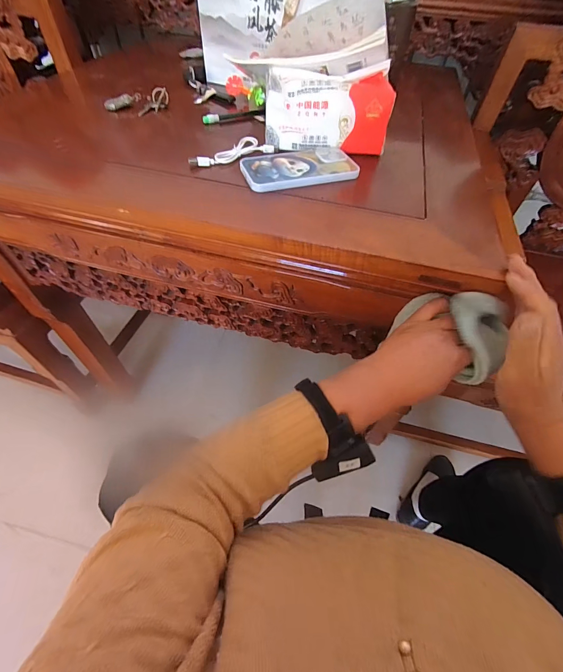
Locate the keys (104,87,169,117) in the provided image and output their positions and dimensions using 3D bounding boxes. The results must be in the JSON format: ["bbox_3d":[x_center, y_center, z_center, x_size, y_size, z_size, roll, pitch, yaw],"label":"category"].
[{"bbox_3d":[-0.247,-0.406,0.540,0.082,0.021,0.068,16,54,9],"label":"keys"}]

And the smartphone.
[{"bbox_3d":[0.022,-0.232,0.432,0.151,0.014,0.087,-17,56,-15],"label":"smartphone"}]

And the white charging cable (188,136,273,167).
[{"bbox_3d":[-0.073,-0.263,0.449,0.122,0.012,0.037,-24,58,-20],"label":"white charging cable"}]

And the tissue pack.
[{"bbox_3d":[0.062,-0.327,0.455,0.179,0.075,0.092,-1,53,-4],"label":"tissue pack"}]

